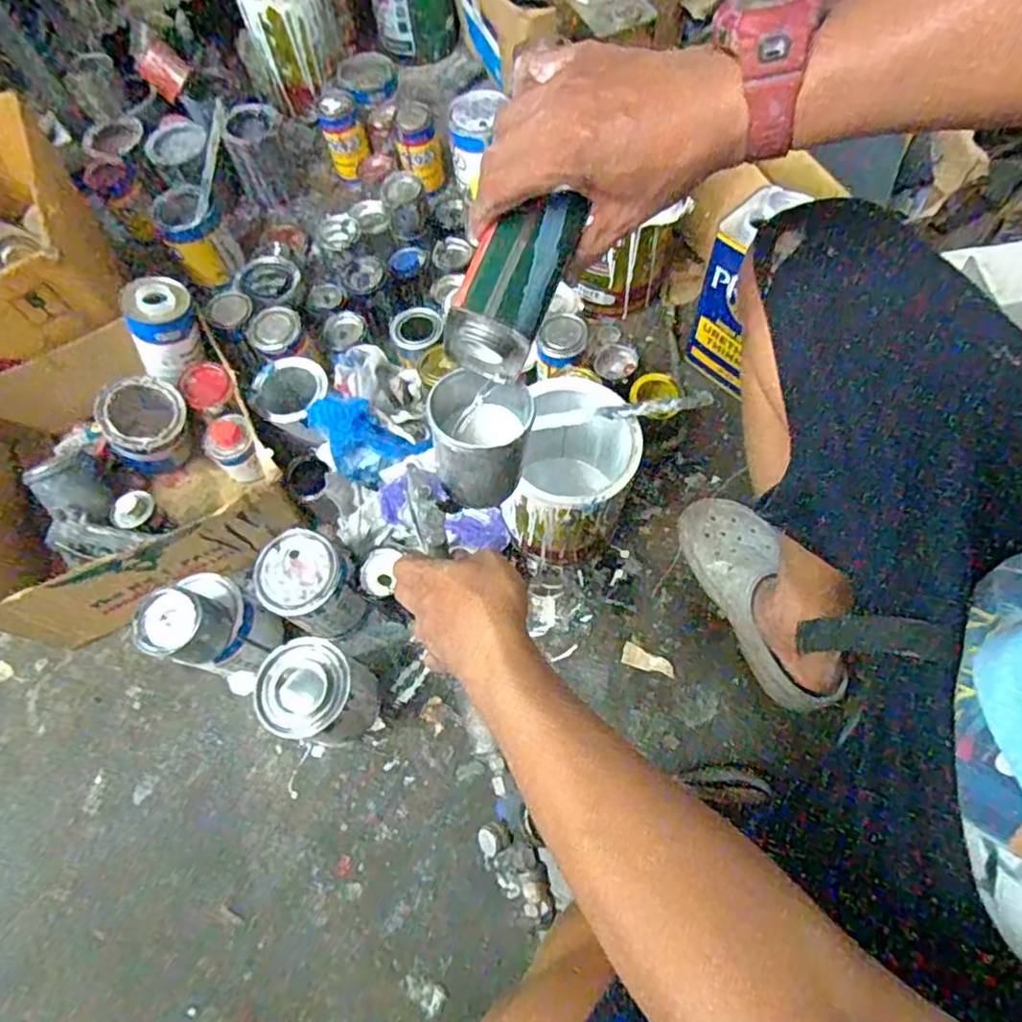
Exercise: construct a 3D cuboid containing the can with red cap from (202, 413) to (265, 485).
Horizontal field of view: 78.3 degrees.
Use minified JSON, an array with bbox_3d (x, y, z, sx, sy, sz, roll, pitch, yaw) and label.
[{"bbox_3d":[-0.399,-0.087,0.917,0.070,0.076,0.083,-27,68,-8],"label":"can with red cap"}]

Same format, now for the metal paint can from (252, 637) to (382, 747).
[{"bbox_3d":[-0.221,0.216,0.740,0.097,0.146,0.101,-1,66,3],"label":"metal paint can"}]

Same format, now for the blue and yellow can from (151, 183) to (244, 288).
[{"bbox_3d":[-0.520,-0.455,1.063,0.100,0.125,0.126,-34,69,-11],"label":"blue and yellow can"}]

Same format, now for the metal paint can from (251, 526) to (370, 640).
[{"bbox_3d":[-0.249,0.097,0.792,0.097,0.132,0.095,-1,66,3],"label":"metal paint can"}]

